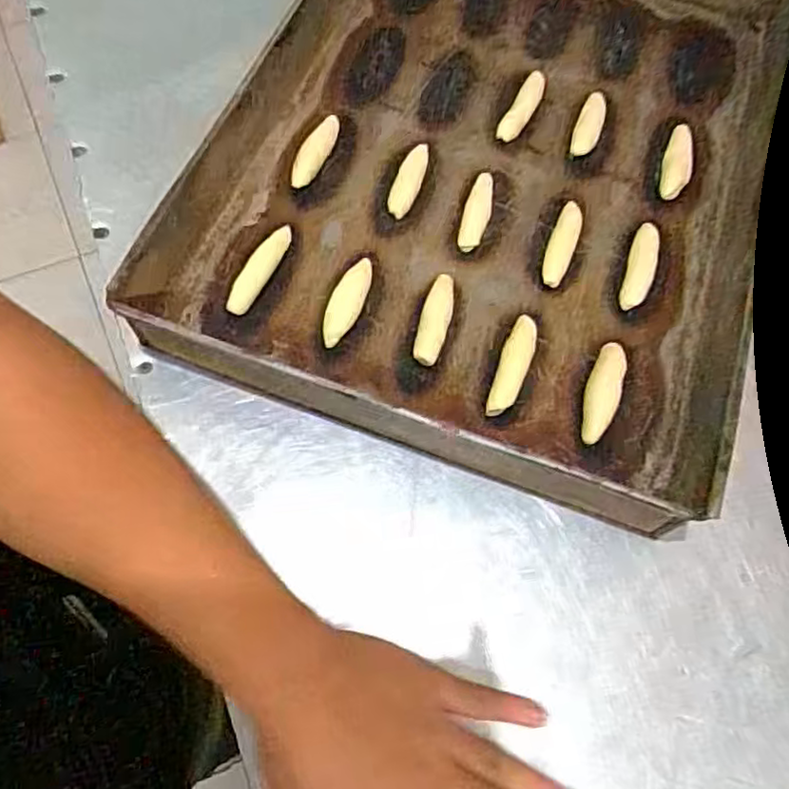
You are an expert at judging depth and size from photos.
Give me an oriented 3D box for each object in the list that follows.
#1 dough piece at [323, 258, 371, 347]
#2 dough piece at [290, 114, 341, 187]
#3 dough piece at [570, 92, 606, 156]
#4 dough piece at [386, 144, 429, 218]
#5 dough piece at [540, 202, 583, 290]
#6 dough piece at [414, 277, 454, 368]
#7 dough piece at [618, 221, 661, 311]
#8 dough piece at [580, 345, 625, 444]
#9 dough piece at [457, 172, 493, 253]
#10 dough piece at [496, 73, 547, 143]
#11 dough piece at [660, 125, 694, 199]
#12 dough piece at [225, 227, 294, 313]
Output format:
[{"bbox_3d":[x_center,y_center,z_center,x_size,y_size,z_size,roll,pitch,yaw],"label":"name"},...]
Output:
[{"bbox_3d":[-0.033,-0.063,0.451,0.021,0.009,0.067,17,67,6],"label":"dough piece"},{"bbox_3d":[-0.059,-0.183,0.504,0.018,0.014,0.066,21,68,8],"label":"dough piece"},{"bbox_3d":[0.153,-0.211,0.521,0.020,0.011,0.057,21,68,8],"label":"dough piece"},{"bbox_3d":[0.011,-0.160,0.494,0.018,0.013,0.070,18,67,7],"label":"dough piece"},{"bbox_3d":[0.120,-0.107,0.478,0.019,0.011,0.068,20,68,7],"label":"dough piece"},{"bbox_3d":[0.027,-0.051,0.446,0.020,0.009,0.069,17,67,6],"label":"dough piece"},{"bbox_3d":[0.175,-0.090,0.473,0.020,0.010,0.071,18,67,7],"label":"dough piece"},{"bbox_3d":[0.135,-0.001,0.432,0.022,0.009,0.069,22,68,8],"label":"dough piece"},{"bbox_3d":[0.060,-0.134,0.484,0.018,0.011,0.071,16,67,6],"label":"dough piece"},{"bbox_3d":[0.102,-0.228,0.528,0.019,0.011,0.075,25,68,9],"label":"dough piece"},{"bbox_3d":[0.218,-0.179,0.511,0.023,0.009,0.070,21,68,8],"label":"dough piece"},{"bbox_3d":[-0.093,-0.086,0.458,0.017,0.010,0.072,24,68,9],"label":"dough piece"}]

